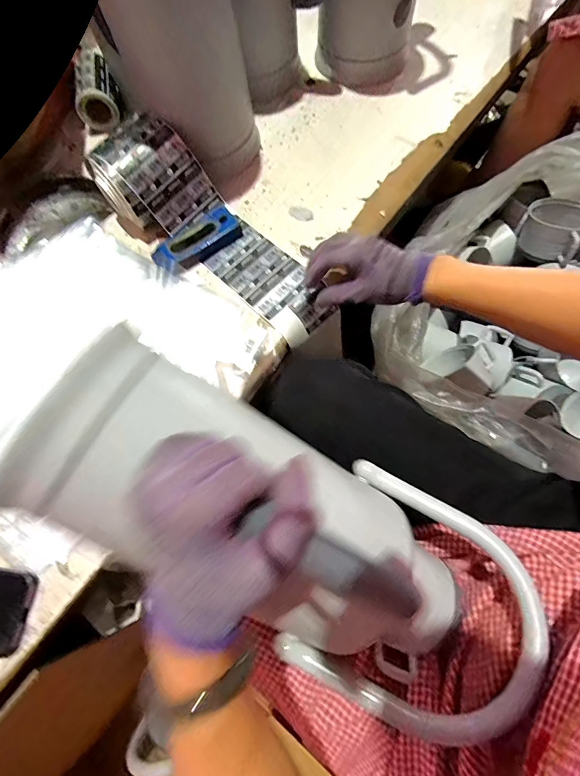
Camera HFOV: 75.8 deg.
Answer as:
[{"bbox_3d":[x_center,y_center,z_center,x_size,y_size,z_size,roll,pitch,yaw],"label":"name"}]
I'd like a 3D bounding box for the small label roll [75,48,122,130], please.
[{"bbox_3d":[-0.348,-0.536,0.671,0.068,0.061,0.116,-11,71,0],"label":"small label roll"}]

